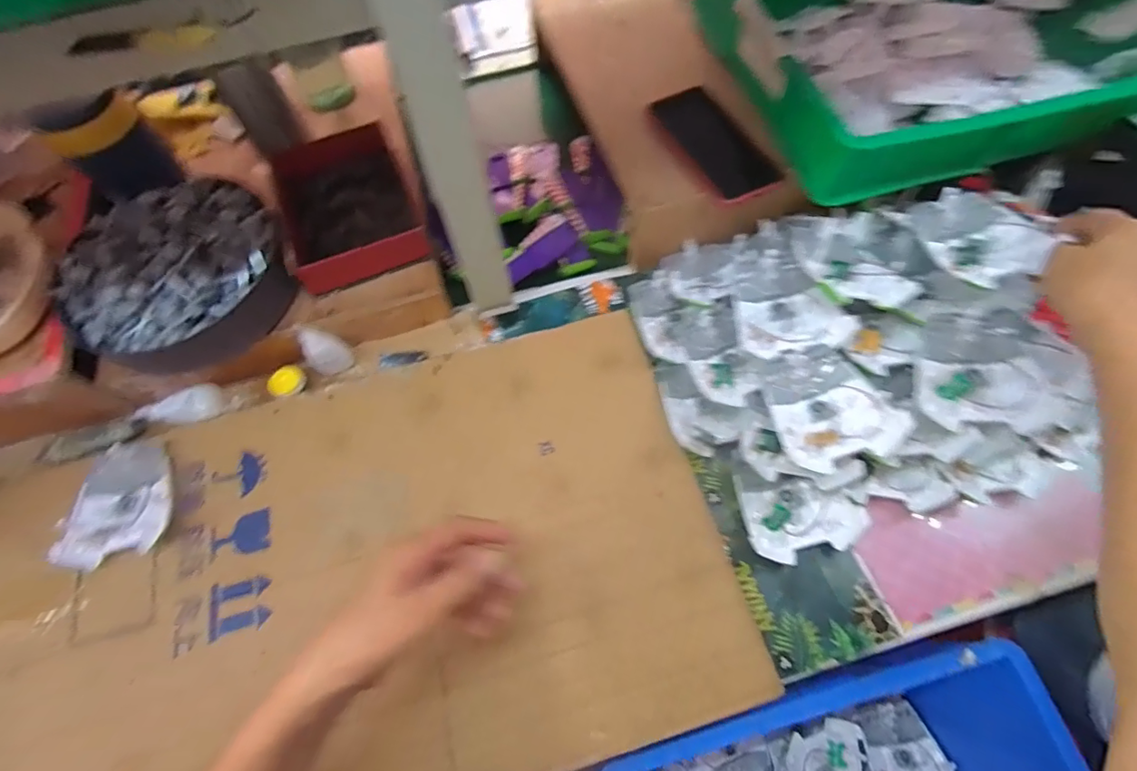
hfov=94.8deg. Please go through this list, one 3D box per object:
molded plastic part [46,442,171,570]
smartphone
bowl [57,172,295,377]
[{"bbox_3d":[-0.442,0.113,0.514,0.097,0.021,0.112,-15,67,-4],"label":"molded plastic part"},{"bbox_3d":[0.160,-0.262,0.572,0.070,0.008,0.153,-32,76,-5],"label":"smartphone"},{"bbox_3d":[-0.378,-0.107,0.522,0.194,0.063,0.198,-1,67,2],"label":"bowl"}]

